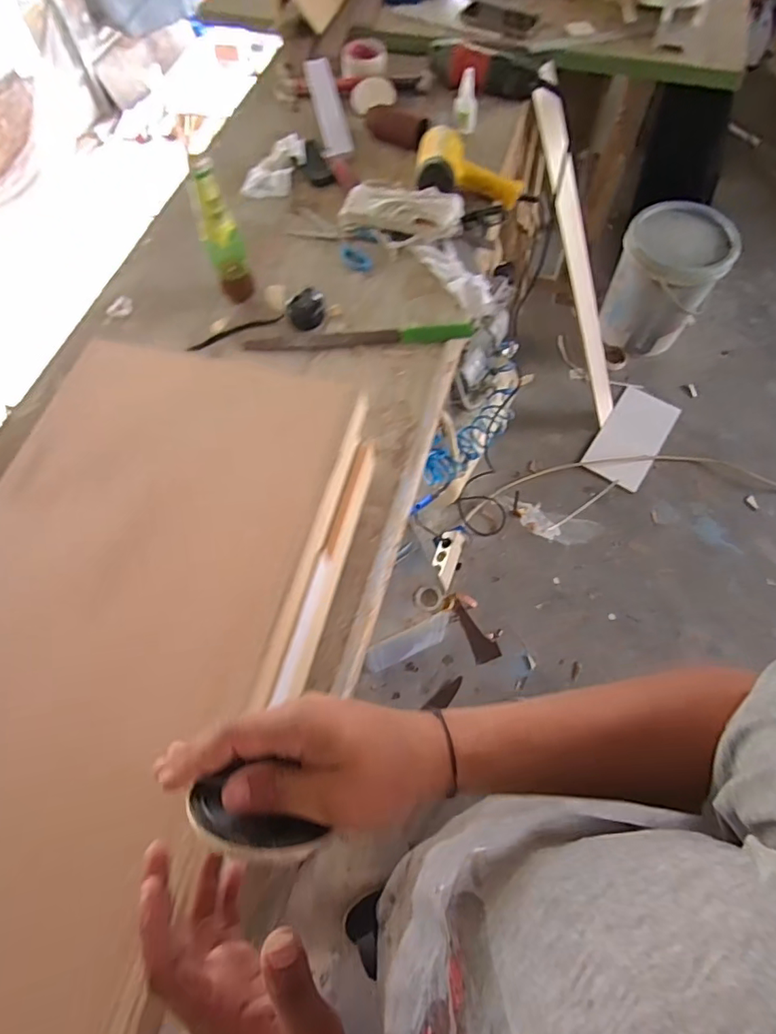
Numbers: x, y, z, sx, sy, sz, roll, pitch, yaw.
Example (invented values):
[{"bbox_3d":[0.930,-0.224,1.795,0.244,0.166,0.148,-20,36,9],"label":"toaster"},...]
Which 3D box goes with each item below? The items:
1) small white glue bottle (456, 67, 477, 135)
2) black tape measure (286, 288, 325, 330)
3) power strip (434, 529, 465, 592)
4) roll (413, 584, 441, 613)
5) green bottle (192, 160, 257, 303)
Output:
[{"bbox_3d":[0.152,-0.799,0.987,0.039,0.026,0.100,0,111,3],"label":"small white glue bottle"},{"bbox_3d":[-0.133,-0.335,0.830,0.060,0.030,0.062,-17,66,-6],"label":"black tape measure"},{"bbox_3d":[0.170,0.114,1.461,0.066,0.046,0.180,16,67,9],"label":"power strip"},{"bbox_3d":[0.087,0.177,1.109,0.060,0.010,0.059,-1,65,2],"label":"roll"},{"bbox_3d":[-0.250,-0.419,0.774,0.056,0.208,0.045,-27,67,-10],"label":"green bottle"}]

